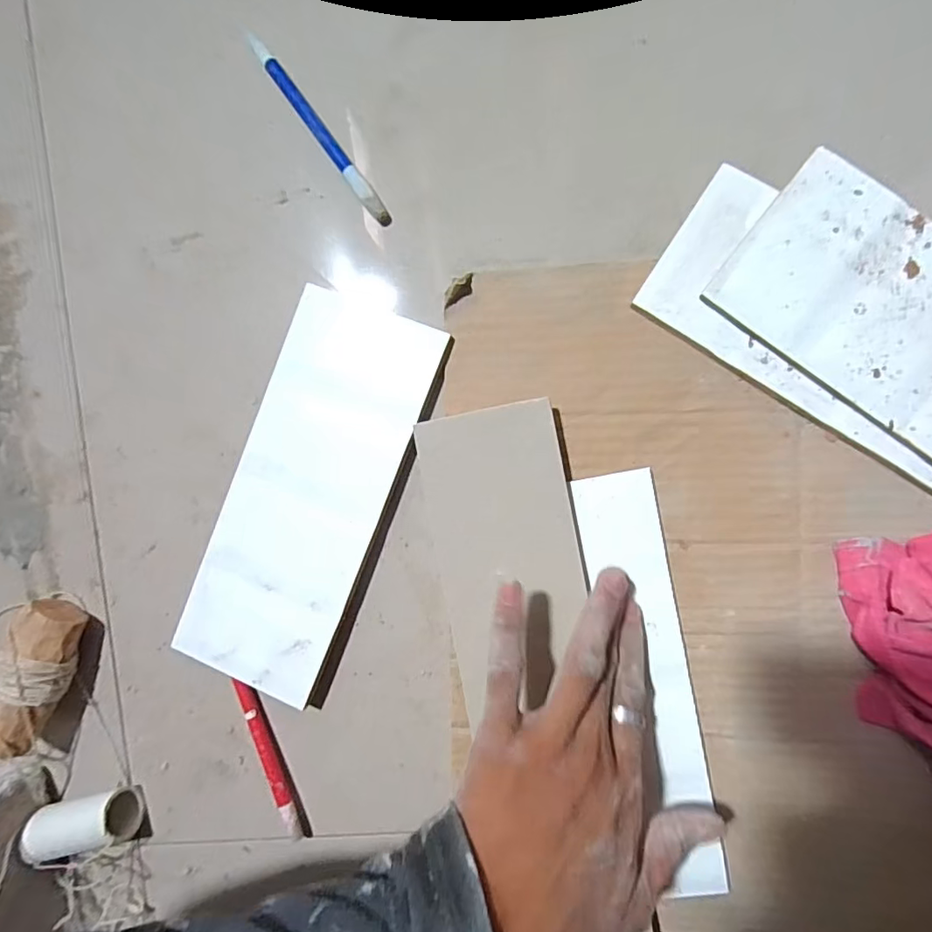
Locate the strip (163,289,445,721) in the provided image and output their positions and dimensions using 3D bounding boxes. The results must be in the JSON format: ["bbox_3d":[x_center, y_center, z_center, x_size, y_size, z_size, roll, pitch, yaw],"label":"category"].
[{"bbox_3d":[-0.099,0.017,0.340,0.100,0.018,0.247,21,94,5],"label":"strip"}]

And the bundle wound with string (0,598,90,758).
[{"bbox_3d":[-0.282,0.138,0.349,0.034,0.028,0.094,13,79,6],"label":"bundle wound with string"}]

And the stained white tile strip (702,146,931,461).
[{"bbox_3d":[0.256,-0.060,0.285,0.241,0.004,0.099,39,96,6],"label":"stained white tile strip"}]

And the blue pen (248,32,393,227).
[{"bbox_3d":[-0.092,-0.211,0.338,0.011,0.012,0.145,-36,88,6],"label":"blue pen"}]

